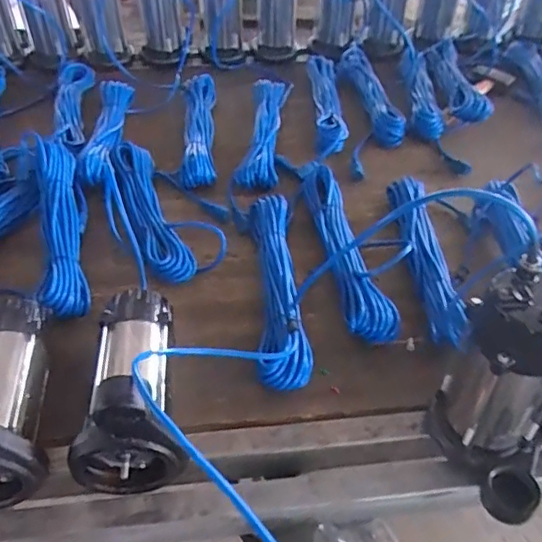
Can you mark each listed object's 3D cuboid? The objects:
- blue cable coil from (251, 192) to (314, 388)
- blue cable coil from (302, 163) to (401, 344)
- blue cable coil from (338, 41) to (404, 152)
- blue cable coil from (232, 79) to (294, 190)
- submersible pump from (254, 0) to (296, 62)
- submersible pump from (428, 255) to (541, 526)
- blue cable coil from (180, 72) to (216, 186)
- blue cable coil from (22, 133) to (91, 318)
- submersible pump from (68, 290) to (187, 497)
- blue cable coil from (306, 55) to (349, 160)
[{"bbox_3d":[0.010,0.015,0.816,0.071,0.053,0.343,-2,45,-3],"label":"blue cable coil"},{"bbox_3d":[0.114,-0.042,0.862,0.084,0.058,0.352,-5,45,-6],"label":"blue cable coil"},{"bbox_3d":[0.211,-0.393,1.214,0.070,0.050,0.358,-7,45,-8],"label":"blue cable coil"},{"bbox_3d":[-0.012,-0.283,1.106,0.074,0.053,0.345,5,45,4],"label":"blue cable coil"},{"bbox_3d":[0.009,-0.587,1.254,0.100,0.219,0.076,1,45,0],"label":"submersible pump"},{"bbox_3d":[0.250,0.133,0.564,0.092,0.231,0.157,-12,46,-12],"label":"submersible pump"},{"bbox_3d":[-0.141,-0.276,1.088,0.062,0.066,0.330,-3,45,-4],"label":"blue cable coil"},{"bbox_3d":[-0.329,-0.079,0.861,0.074,0.093,0.356,-12,46,-13],"label":"blue cable coil"},{"bbox_3d":[-0.171,0.113,0.644,0.116,0.164,0.223,-7,45,-8],"label":"submersible pump"},{"bbox_3d":[0.116,-0.356,1.183,0.063,0.045,0.388,0,45,-1],"label":"blue cable coil"}]

